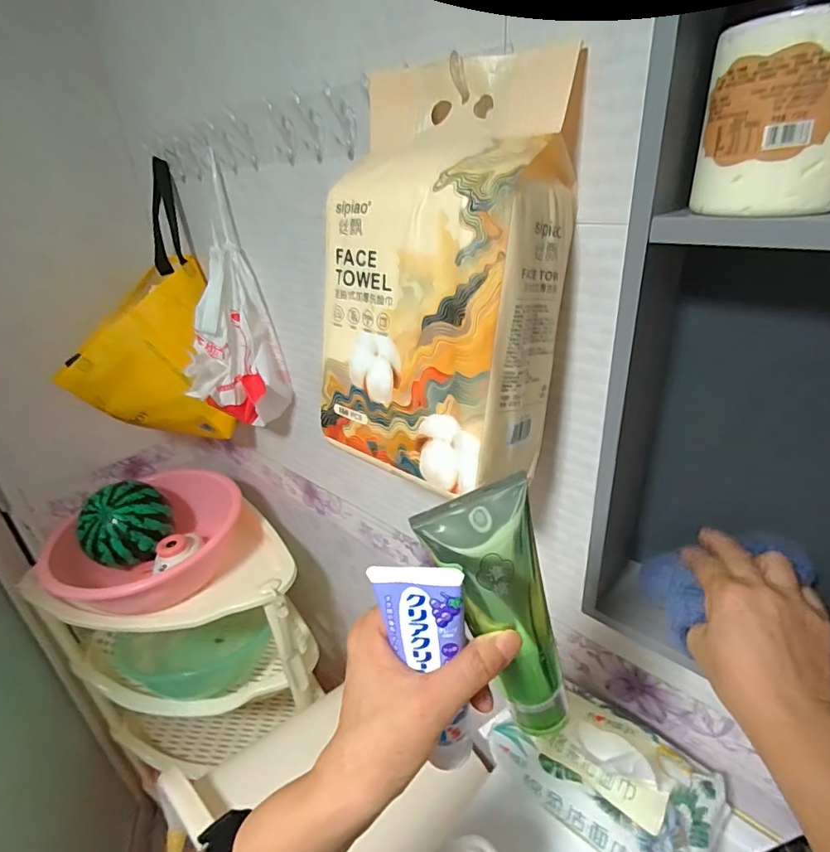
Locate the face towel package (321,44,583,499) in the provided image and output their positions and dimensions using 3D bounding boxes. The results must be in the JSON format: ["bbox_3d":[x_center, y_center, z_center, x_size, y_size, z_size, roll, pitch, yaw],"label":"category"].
[{"bbox_3d":[0.016,-0.122,0.435,0.202,0.315,0.134,19,35,37],"label":"face towel package"}]

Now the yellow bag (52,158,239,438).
[{"bbox_3d":[-0.477,-0.168,0.845,0.245,0.404,0.143,-16,30,-23],"label":"yellow bag"}]

